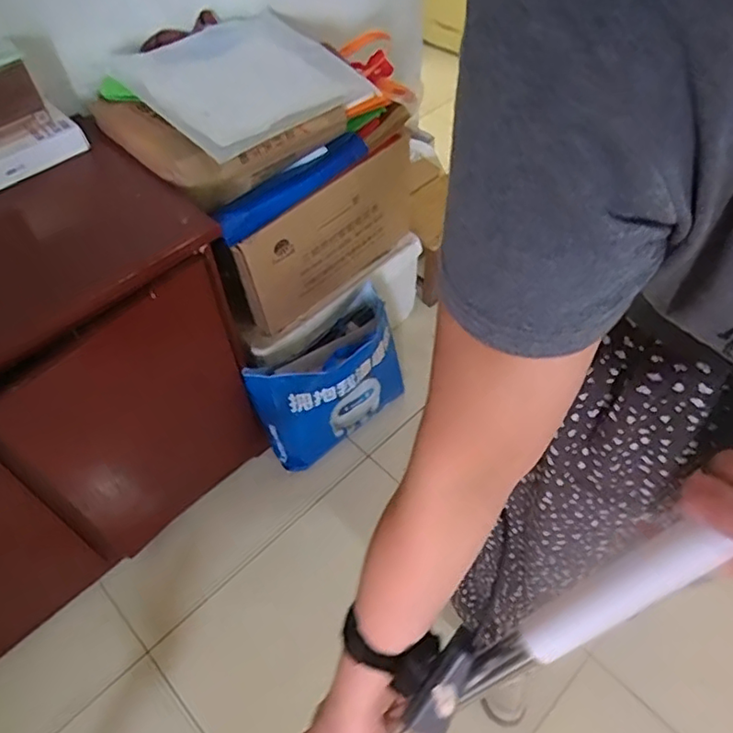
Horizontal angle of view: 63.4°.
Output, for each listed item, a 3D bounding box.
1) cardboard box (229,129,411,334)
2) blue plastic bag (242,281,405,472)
[{"bbox_3d":[-0.076,-0.283,1.261,0.461,0.264,0.061,-38,62,-24],"label":"cardboard box"},{"bbox_3d":[-0.076,0.029,1.335,0.361,0.281,0.163,-34,60,-22],"label":"blue plastic bag"}]

